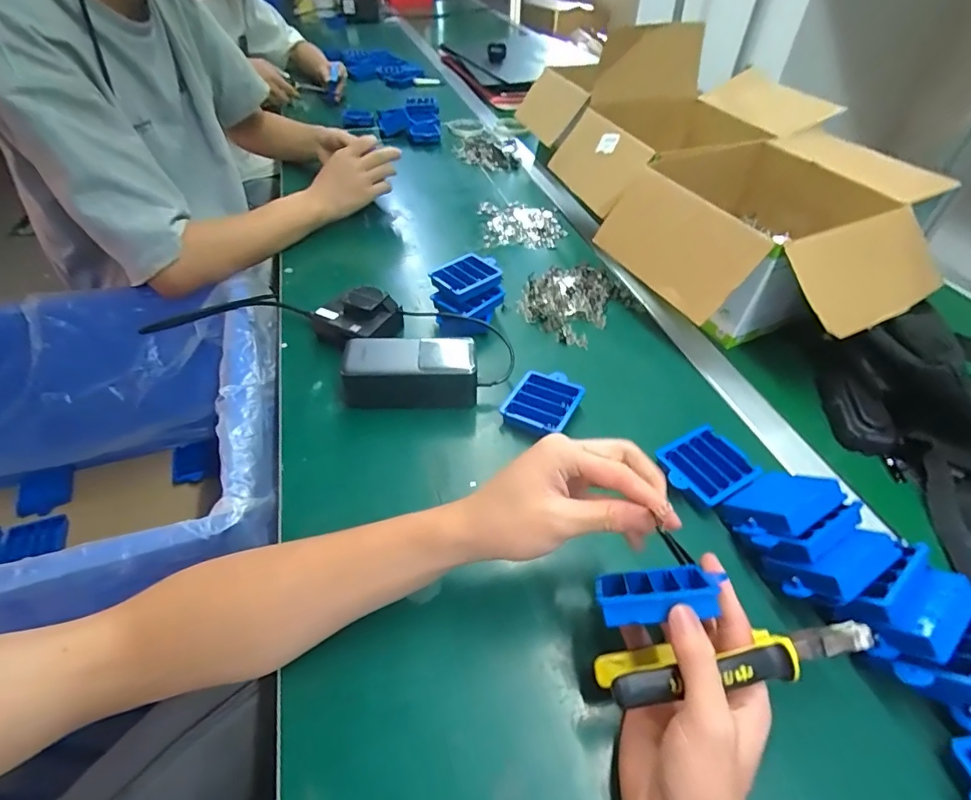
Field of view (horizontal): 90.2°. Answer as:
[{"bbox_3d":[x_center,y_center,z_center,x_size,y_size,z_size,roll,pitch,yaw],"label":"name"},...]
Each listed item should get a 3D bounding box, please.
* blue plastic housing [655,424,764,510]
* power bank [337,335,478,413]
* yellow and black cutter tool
[{"bbox_3d":[0.196,0.060,0.434,0.079,0.014,0.066,-21,49,-21],"label":"blue plastic housing"},{"bbox_3d":[-0.074,-0.027,0.486,0.129,0.054,0.052,-2,46,-4],"label":"power bank"},{"bbox_3d":[0.149,0.151,0.285,0.161,0.038,0.034,-8,45,-3],"label":"yellow and black cutter tool"}]

